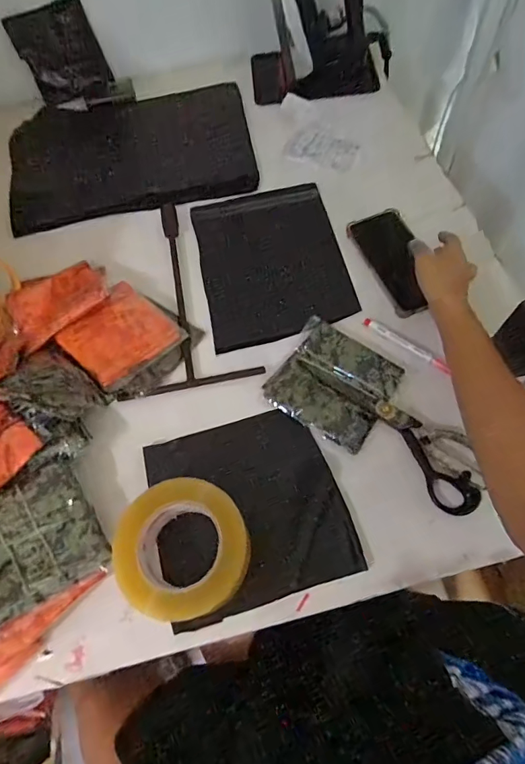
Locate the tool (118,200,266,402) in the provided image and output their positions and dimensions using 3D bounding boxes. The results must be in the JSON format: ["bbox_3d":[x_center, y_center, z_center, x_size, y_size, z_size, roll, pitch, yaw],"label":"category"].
[{"bbox_3d":[-0.116,-0.127,0.584,0.167,0.017,0.301,-13,63,-4],"label":"tool"}]

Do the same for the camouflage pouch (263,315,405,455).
[{"bbox_3d":[0.084,-0.003,0.507,0.128,0.012,0.122,31,68,17],"label":"camouflage pouch"}]

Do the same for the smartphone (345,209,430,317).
[{"bbox_3d":[0.180,-0.166,0.578,0.074,0.017,0.178,-25,59,7],"label":"smartphone"}]

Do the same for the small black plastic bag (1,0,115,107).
[{"bbox_3d":[-0.340,-0.556,0.737,0.128,0.129,0.019,-19,45,-2],"label":"small black plastic bag"}]

